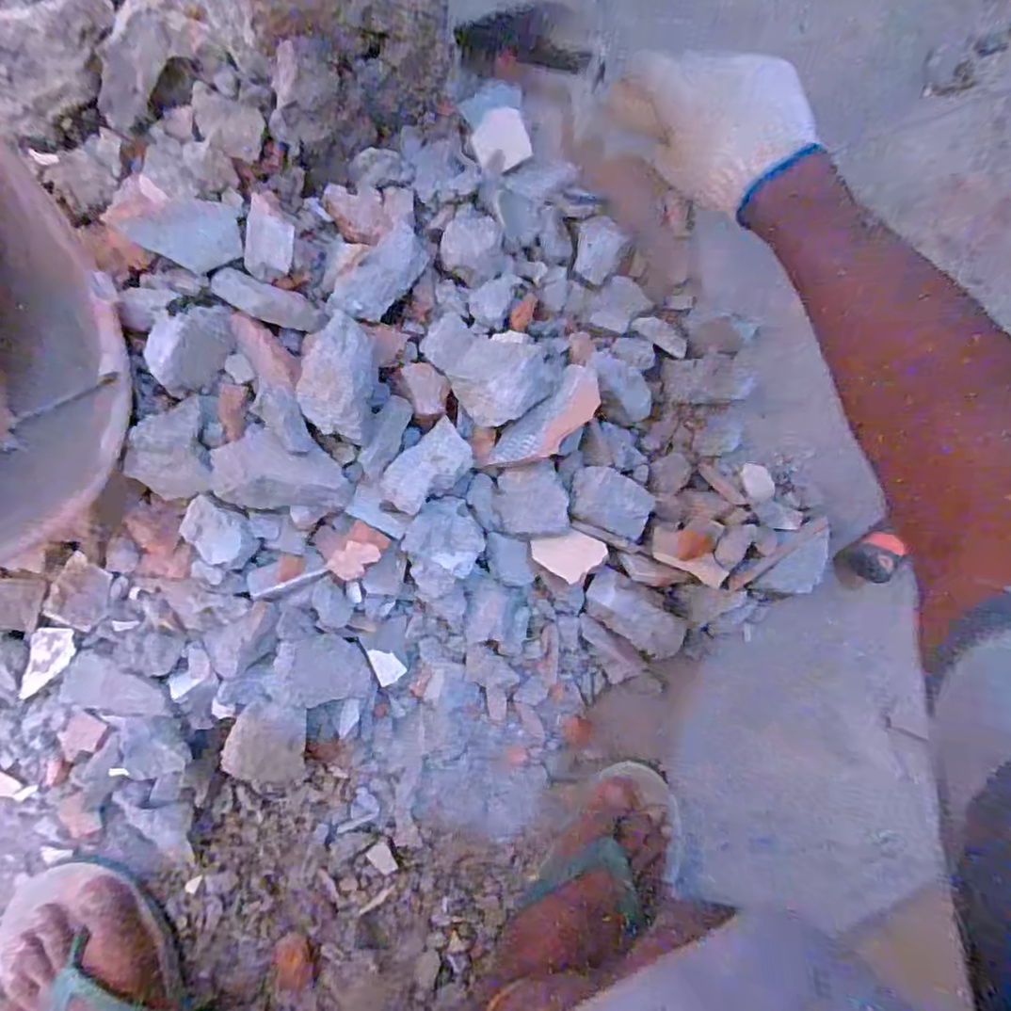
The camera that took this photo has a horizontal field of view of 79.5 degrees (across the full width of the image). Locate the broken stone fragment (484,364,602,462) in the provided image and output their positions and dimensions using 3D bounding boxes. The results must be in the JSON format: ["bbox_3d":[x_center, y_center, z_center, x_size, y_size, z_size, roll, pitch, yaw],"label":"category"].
[{"bbox_3d":[0.031,-0.061,0.461,0.103,0.013,0.037,-38,95,25],"label":"broken stone fragment"}]

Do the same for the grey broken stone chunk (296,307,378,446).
[{"bbox_3d":[-0.115,-0.088,0.415,0.049,0.032,0.081,7,88,-6],"label":"grey broken stone chunk"}]

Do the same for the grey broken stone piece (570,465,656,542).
[{"bbox_3d":[0.086,-0.002,0.486,0.065,0.027,0.047,21,87,-5],"label":"grey broken stone piece"}]

